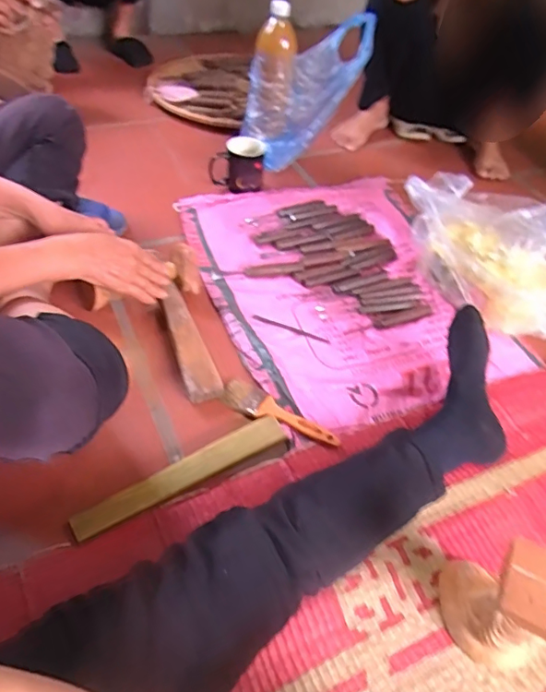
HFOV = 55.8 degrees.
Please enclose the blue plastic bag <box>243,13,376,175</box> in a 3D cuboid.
[{"bbox_3d":[0.074,-0.537,1.093,0.242,0.282,0.114,-16,51,-19],"label":"blue plastic bag"}]

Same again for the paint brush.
[{"bbox_3d":[0.010,0.097,0.729,0.179,0.012,0.046,25,51,18],"label":"paint brush"}]

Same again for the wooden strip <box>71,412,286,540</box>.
[{"bbox_3d":[-0.111,0.160,0.653,0.283,0.018,0.039,-24,54,-23],"label":"wooden strip"}]

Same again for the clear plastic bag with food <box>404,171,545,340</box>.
[{"bbox_3d":[0.388,-0.178,0.886,0.190,0.180,0.322,-24,54,-23],"label":"clear plastic bag with food"}]

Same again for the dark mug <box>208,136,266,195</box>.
[{"bbox_3d":[-0.076,-0.383,1.097,0.116,0.091,0.070,-3,48,-7],"label":"dark mug"}]

